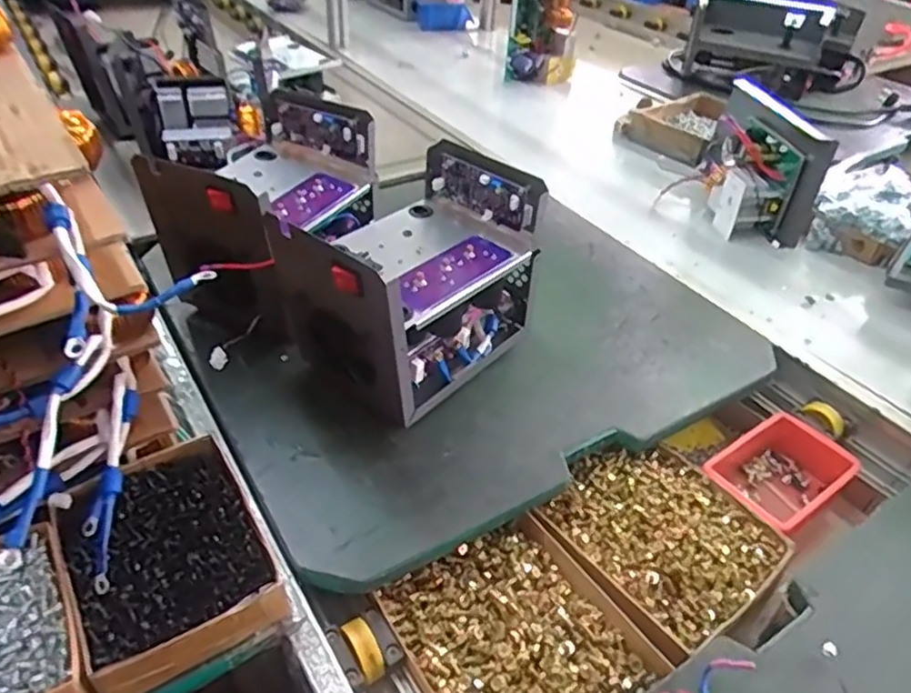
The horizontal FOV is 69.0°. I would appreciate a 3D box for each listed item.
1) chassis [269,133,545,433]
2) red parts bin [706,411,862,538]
[{"bbox_3d":[-0.042,-0.060,0.670,0.155,0.190,0.231,31,47,30],"label":"chassis"},{"bbox_3d":[0.336,0.141,0.696,0.155,0.057,0.100,-22,46,-27],"label":"red parts bin"}]

